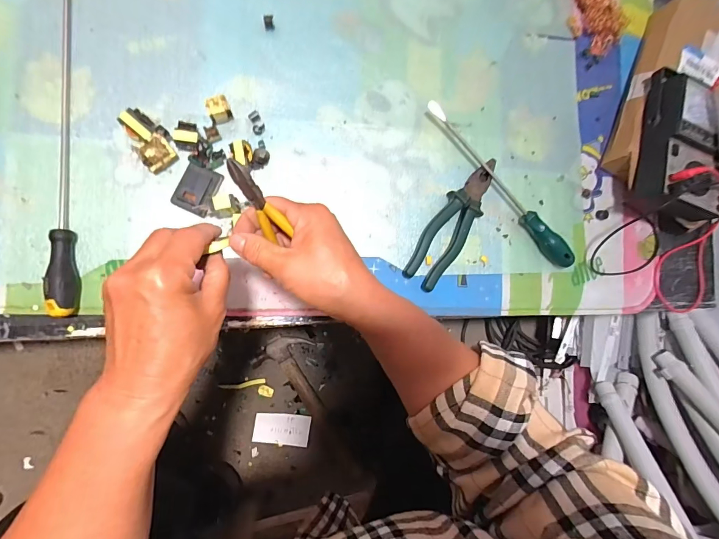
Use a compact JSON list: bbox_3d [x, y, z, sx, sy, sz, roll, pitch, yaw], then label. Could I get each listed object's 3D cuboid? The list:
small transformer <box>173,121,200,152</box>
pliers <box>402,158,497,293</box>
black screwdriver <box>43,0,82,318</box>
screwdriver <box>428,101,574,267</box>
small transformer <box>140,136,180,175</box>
[{"bbox_3d":[-0.209,-0.160,0.462,0.027,0.015,0.032,9,86,-8],"label":"small transformer"},{"bbox_3d":[0.125,-0.063,0.504,0.048,0.019,0.193,35,82,-5],"label":"pliers"},{"bbox_3d":[-0.333,-0.140,0.433,0.030,0.024,0.383,-1,87,-9],"label":"black screwdriver"},{"bbox_3d":[0.193,-0.113,0.510,0.025,0.036,0.282,-44,94,-9],"label":"screwdriver"},{"bbox_3d":[-0.238,-0.135,0.449,0.035,0.028,0.030,-40,93,-9],"label":"small transformer"}]

